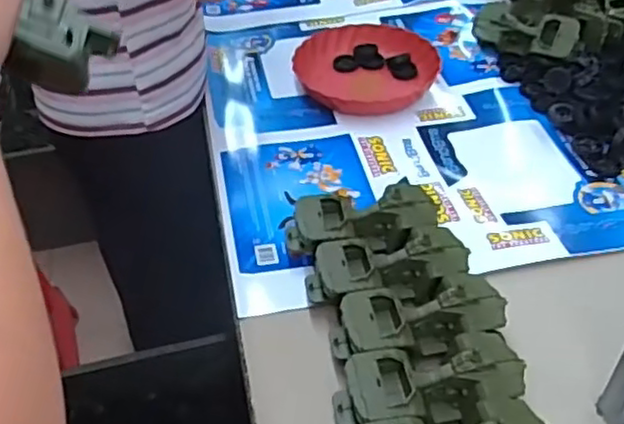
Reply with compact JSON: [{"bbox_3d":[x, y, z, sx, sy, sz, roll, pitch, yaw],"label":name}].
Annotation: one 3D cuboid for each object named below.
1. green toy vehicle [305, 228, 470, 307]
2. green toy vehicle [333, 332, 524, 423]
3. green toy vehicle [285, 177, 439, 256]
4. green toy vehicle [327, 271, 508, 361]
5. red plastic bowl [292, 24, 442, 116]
[{"bbox_3d":[0.091,0.076,0.792,0.192,0.067,0.094,-10,45,-5],"label":"green toy vehicle"},{"bbox_3d":[0.119,0.184,0.677,0.188,0.073,0.088,-11,45,-6],"label":"green toy vehicle"},{"bbox_3d":[0.064,0.025,0.842,0.189,0.076,0.085,-8,45,-3],"label":"green toy vehicle"},{"bbox_3d":[0.119,0.124,0.738,0.191,0.069,0.083,-13,45,-8],"label":"green toy vehicle"},{"bbox_3d":[0.092,-0.241,1.131,0.237,0.051,0.236,-2,45,2],"label":"red plastic bowl"}]

